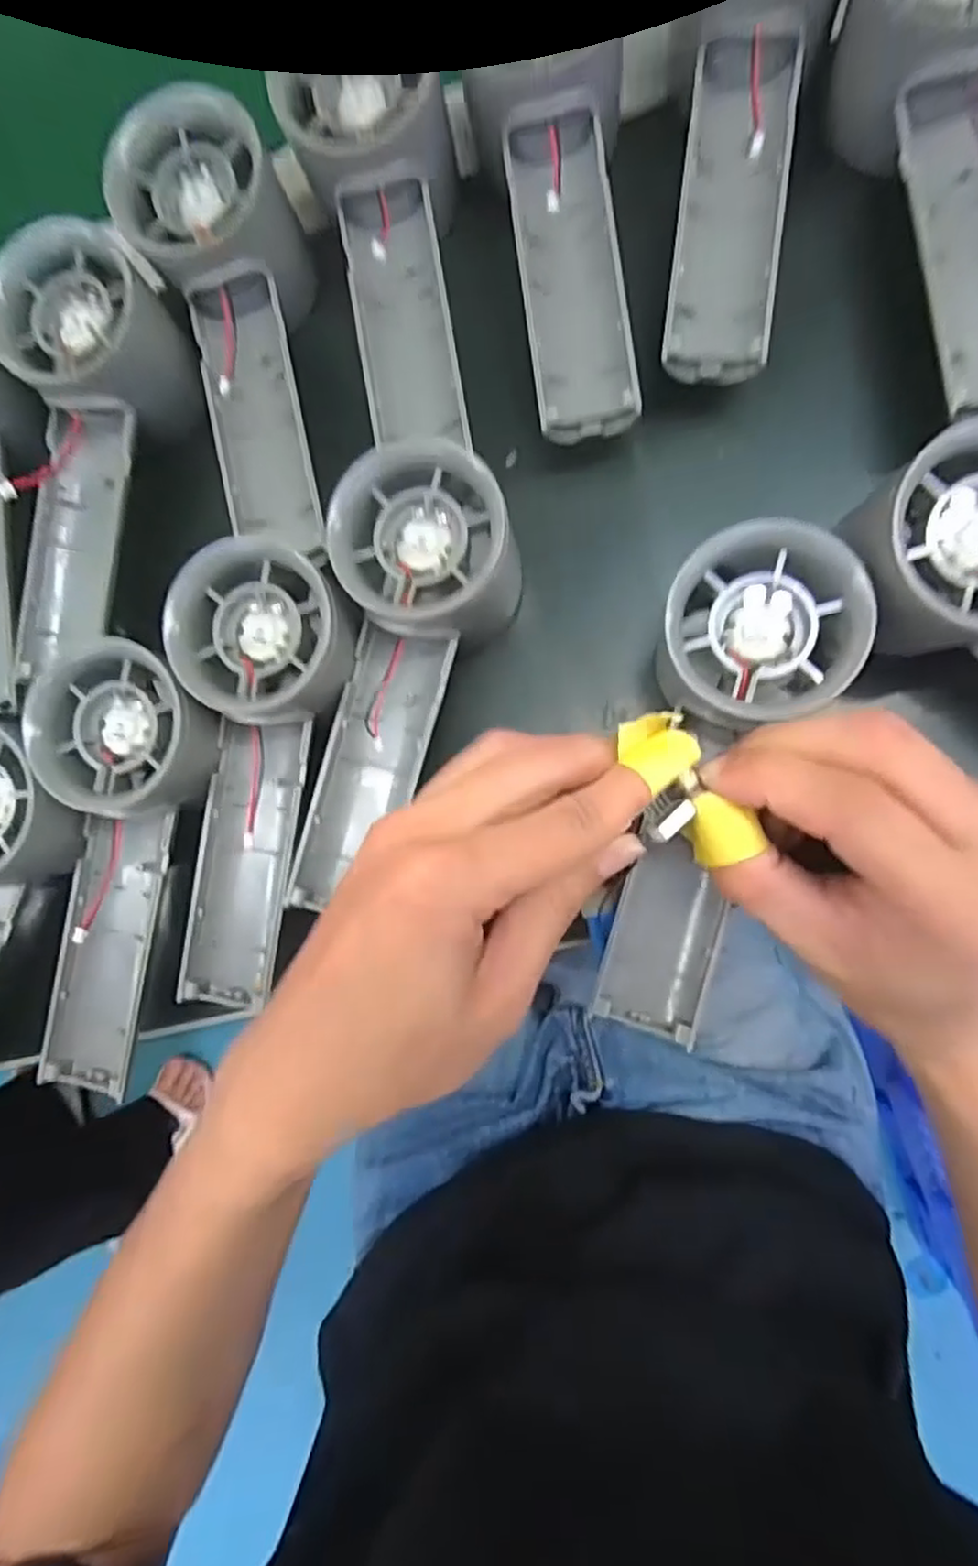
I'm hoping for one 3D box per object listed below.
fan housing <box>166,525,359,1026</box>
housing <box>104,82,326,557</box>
[{"bbox_3d":[-0.083,0.000,0.253,0.056,0.029,0.162,10,102,9],"label":"fan housing"},{"bbox_3d":[-0.086,-0.160,0.255,0.057,0.045,0.143,-19,85,7],"label":"housing"}]

